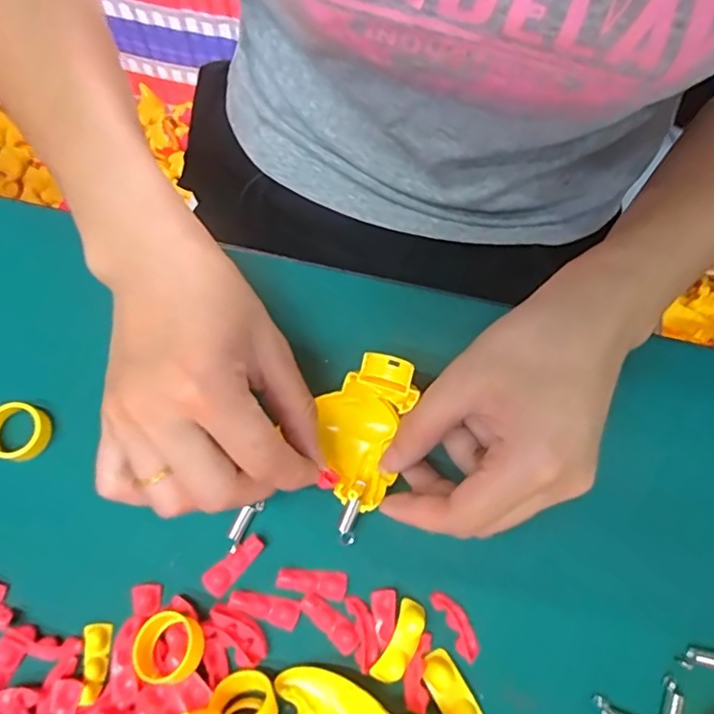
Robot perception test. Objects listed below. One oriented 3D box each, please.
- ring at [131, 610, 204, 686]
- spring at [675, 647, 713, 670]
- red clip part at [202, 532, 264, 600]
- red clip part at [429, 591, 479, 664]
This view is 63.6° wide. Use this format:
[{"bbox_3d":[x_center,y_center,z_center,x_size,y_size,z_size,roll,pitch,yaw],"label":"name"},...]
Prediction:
[{"bbox_3d":[-0.075,0.116,0.229,0.027,0.012,0.026,13,44,19],"label":"ring"},{"bbox_3d":[0.148,0.128,0.243,0.024,0.006,0.008,7,70,1],"label":"spring"},{"bbox_3d":[-0.054,0.089,0.248,0.012,0.005,0.030,42,75,11],"label":"red clip part"},{"bbox_3d":[0.042,0.113,0.244,0.011,0.005,0.029,-28,75,-10],"label":"red clip part"}]

